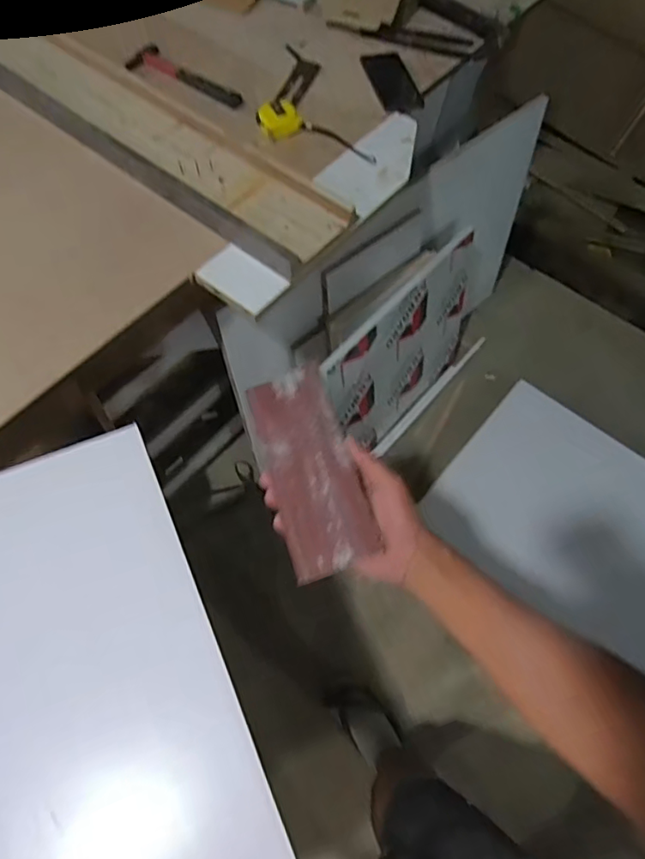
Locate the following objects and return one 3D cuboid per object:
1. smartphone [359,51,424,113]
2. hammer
[{"bbox_3d":[0.136,-0.673,1.090,0.077,0.015,0.171,-14,63,-10],"label":"smartphone"},{"bbox_3d":[-0.257,-0.652,1.051,0.231,0.030,0.083,31,65,13],"label":"hammer"}]

